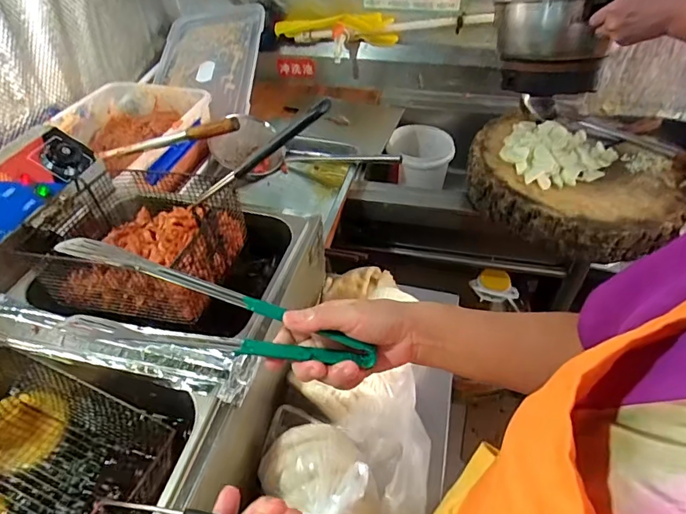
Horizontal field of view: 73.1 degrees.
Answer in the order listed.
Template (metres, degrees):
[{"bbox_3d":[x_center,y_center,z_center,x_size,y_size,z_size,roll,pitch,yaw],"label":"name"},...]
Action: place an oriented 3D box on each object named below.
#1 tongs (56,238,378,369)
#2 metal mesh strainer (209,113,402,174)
[{"bbox_3d":[-0.113,0.054,0.419,0.278,0.093,0.046,13,46,1],"label":"tongs"},{"bbox_3d":[-0.088,-0.260,1.066,0.415,0.067,0.172,-1,45,-1],"label":"metal mesh strainer"}]

